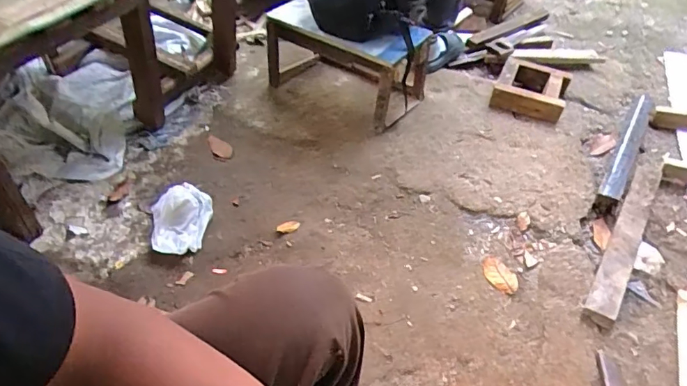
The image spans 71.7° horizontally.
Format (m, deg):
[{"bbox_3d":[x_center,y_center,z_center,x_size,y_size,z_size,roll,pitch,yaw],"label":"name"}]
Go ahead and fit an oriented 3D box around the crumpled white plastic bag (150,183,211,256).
[{"bbox_3d":[-0.368,0.061,1.076,0.132,0.074,0.148,-7,47,-10],"label":"crumpled white plastic bag"}]

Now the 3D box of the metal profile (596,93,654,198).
[{"bbox_3d":[0.876,-0.154,1.446,0.056,0.034,0.597,28,51,22],"label":"metal profile"}]

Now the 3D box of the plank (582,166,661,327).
[{"bbox_3d":[0.710,0.078,1.176,0.066,0.041,0.667,28,51,23],"label":"plank"}]

